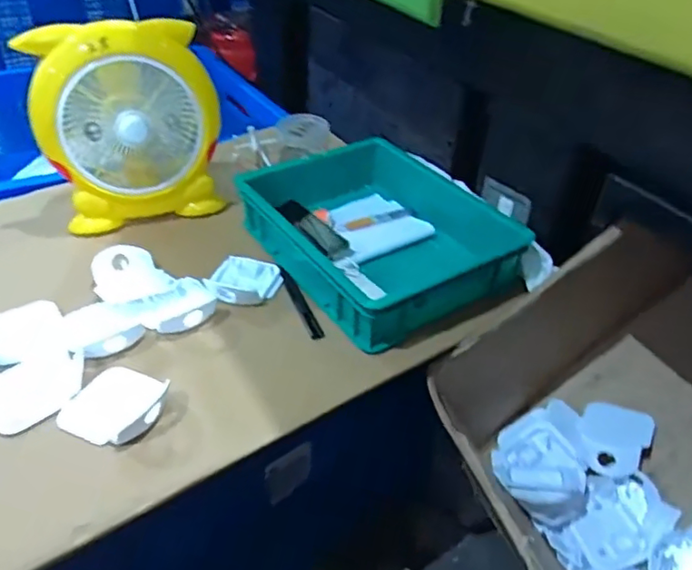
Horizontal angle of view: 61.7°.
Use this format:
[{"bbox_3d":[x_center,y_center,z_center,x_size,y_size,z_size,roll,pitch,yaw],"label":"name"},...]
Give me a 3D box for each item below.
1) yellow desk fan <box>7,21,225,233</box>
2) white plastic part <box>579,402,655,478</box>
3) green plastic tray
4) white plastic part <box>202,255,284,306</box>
[{"bbox_3d":[-0.298,-0.223,0.805,0.235,0.252,0.116,-7,40,-14],"label":"yellow desk fan"},{"bbox_3d":[0.366,0.212,0.793,0.086,0.023,0.095,11,71,33],"label":"white plastic part"},{"bbox_3d":[0.046,-0.075,0.803,0.273,0.081,0.331,-21,46,-28],"label":"green plastic tray"},{"bbox_3d":[-0.132,-0.008,0.763,0.088,0.022,0.090,12,40,8],"label":"white plastic part"}]

